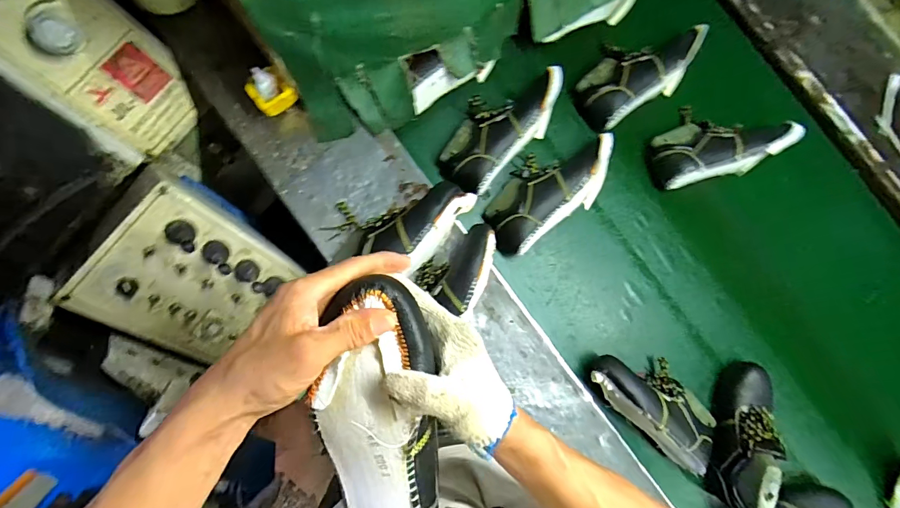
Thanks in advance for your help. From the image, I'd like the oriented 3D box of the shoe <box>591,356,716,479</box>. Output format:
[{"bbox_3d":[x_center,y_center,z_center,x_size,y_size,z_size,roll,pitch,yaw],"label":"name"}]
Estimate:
[{"bbox_3d":[0.387,0.270,0.777,0.251,0.090,0.129,44,81,1],"label":"shoe"}]

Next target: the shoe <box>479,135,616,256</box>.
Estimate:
[{"bbox_3d":[0.194,-0.125,0.798,0.311,0.100,0.144,-38,88,-9],"label":"shoe"}]

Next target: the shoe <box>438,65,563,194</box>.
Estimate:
[{"bbox_3d":[0.103,-0.249,0.794,0.296,0.090,0.132,-44,89,-9],"label":"shoe"}]

